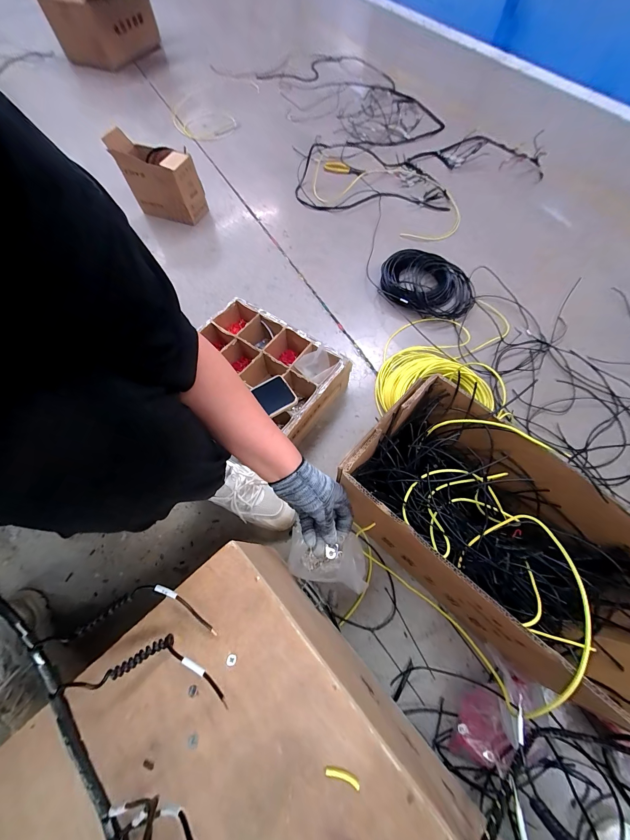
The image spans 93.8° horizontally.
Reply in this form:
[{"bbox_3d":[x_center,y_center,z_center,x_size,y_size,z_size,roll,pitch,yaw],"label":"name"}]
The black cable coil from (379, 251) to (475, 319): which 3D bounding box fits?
[{"bbox_3d":[0.313,-0.378,0.827,0.268,0.062,0.184,25,68,12],"label":"black cable coil"}]

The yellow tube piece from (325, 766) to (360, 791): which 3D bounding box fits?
[{"bbox_3d":[0.021,0.273,0.224,0.027,0.004,0.006,16,67,8],"label":"yellow tube piece"}]

